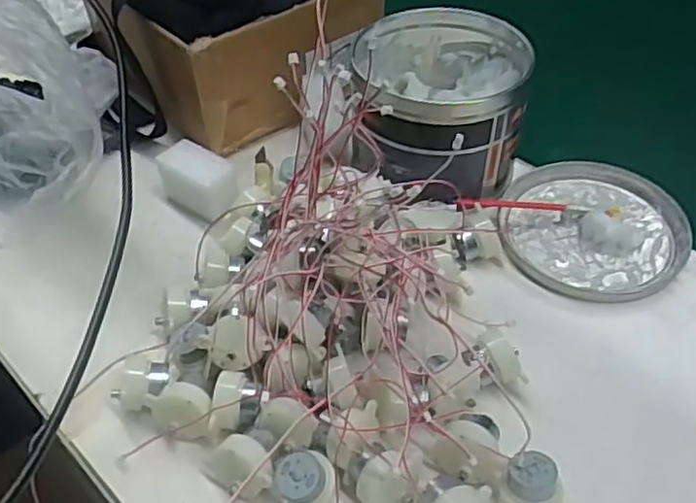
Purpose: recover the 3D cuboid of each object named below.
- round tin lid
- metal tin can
[{"bbox_3d":[0.176,-0.019,0.489,0.124,0.019,0.126,-1,47,1],"label":"round tin lid"},{"bbox_3d":[0.067,-0.111,0.512,0.125,0.109,0.131,-1,47,1],"label":"metal tin can"}]

